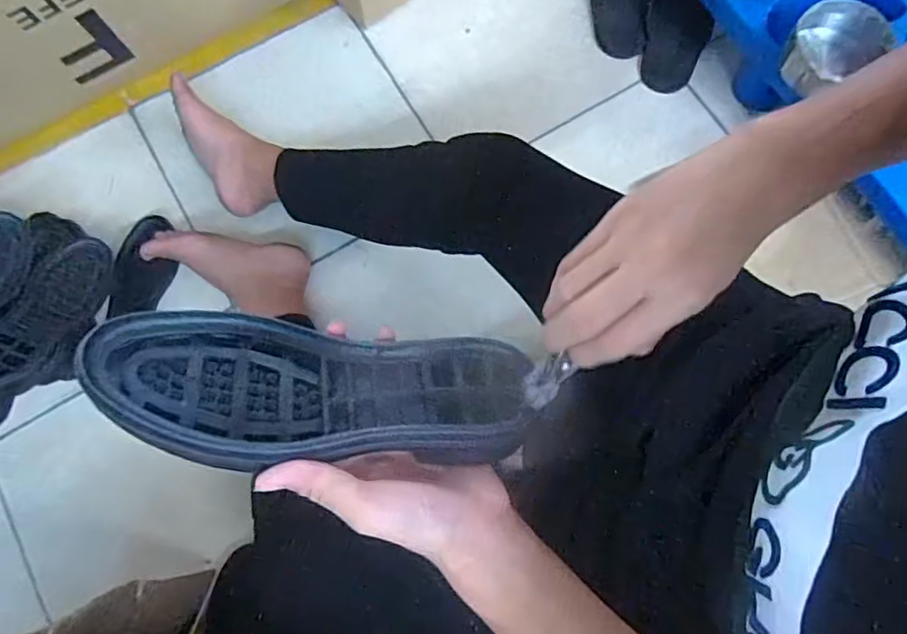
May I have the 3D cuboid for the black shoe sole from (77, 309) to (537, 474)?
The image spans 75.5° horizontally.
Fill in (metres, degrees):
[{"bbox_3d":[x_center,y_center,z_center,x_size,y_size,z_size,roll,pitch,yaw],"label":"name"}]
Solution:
[{"bbox_3d":[-0.075,0.042,0.334,0.239,0.037,0.081,6,76,-9],"label":"black shoe sole"}]

